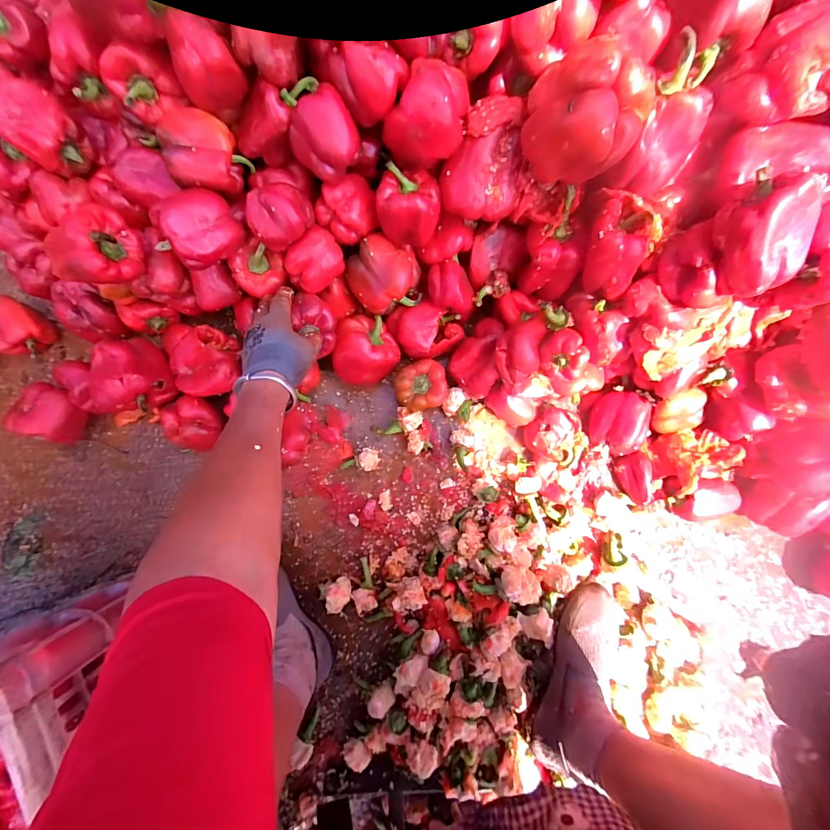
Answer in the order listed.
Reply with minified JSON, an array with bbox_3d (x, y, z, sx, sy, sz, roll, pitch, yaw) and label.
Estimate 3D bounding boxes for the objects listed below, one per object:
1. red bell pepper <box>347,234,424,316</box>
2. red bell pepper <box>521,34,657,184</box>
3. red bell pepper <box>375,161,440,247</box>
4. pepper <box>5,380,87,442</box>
[{"bbox_3d":[-0.042,-0.192,0.516,0.095,0.069,0.082,-17,87,-3],"label":"red bell pepper"},{"bbox_3d":[0.166,-0.293,0.372,0.107,0.089,0.076,21,86,-1],"label":"red bell pepper"},{"bbox_3d":[-0.008,-0.257,0.469,0.077,0.068,0.073,-5,87,-2],"label":"red bell pepper"},{"bbox_3d":[-0.530,-0.005,0.558,0.076,0.079,0.074,0,86,-2],"label":"pepper"}]

